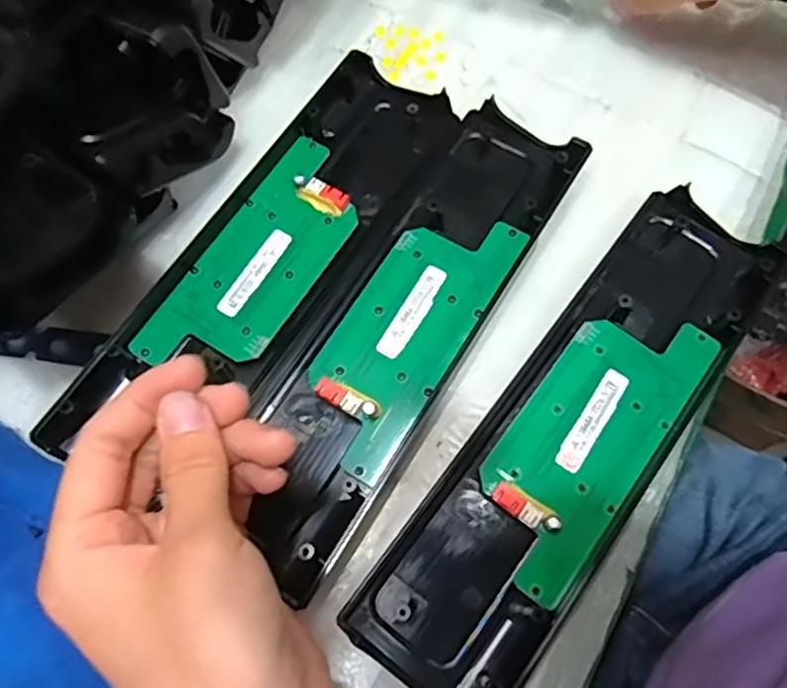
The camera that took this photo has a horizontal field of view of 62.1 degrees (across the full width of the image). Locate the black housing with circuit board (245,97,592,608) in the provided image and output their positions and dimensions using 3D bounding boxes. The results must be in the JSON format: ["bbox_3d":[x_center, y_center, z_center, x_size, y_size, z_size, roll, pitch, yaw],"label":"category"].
[{"bbox_3d":[0.003,-0.016,0.299,0.073,0.018,0.238,30,73,11],"label":"black housing with circuit board"}]

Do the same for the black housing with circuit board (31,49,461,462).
[{"bbox_3d":[-0.062,-0.046,0.313,0.072,0.017,0.243,31,73,12],"label":"black housing with circuit board"}]

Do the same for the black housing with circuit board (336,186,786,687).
[{"bbox_3d":[0.081,0.035,0.277,0.069,0.025,0.243,36,74,13],"label":"black housing with circuit board"}]

